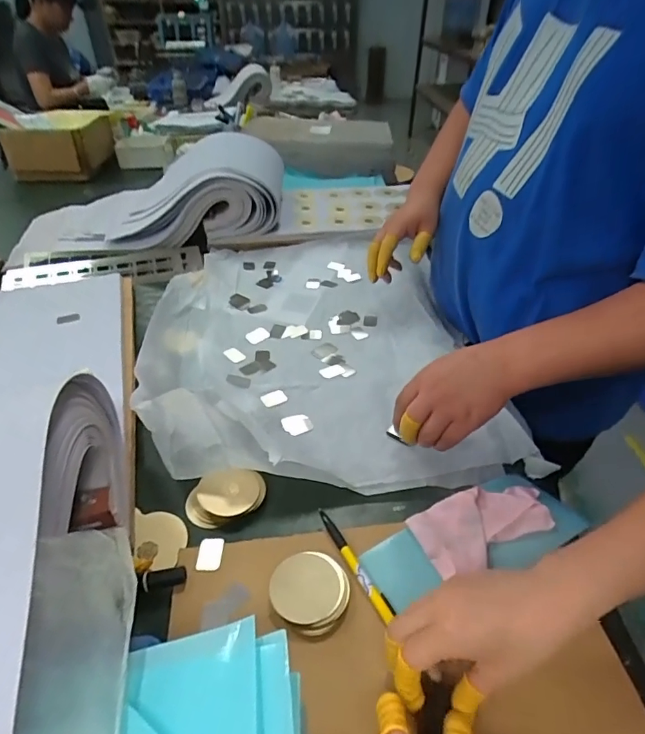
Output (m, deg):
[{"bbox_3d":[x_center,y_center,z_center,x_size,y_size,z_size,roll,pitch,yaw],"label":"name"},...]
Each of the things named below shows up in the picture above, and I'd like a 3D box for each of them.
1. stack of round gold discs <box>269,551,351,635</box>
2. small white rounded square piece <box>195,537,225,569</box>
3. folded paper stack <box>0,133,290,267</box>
[{"bbox_3d":[-0.011,0.198,0.415,0.065,0.019,0.063,23,43,20],"label":"stack of round gold discs"},{"bbox_3d":[-0.107,0.177,0.446,0.023,0.004,0.032,3,40,-2],"label":"small white rounded square piece"},{"bbox_3d":[-0.338,-0.357,0.968,0.525,0.144,0.285,-5,40,-9],"label":"folded paper stack"}]

